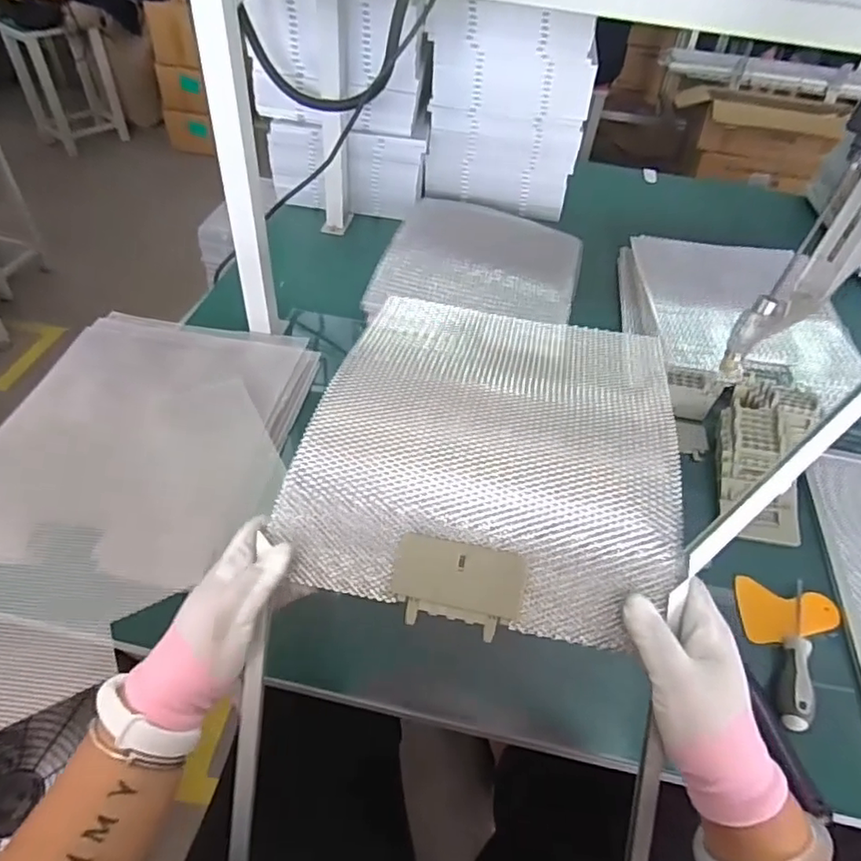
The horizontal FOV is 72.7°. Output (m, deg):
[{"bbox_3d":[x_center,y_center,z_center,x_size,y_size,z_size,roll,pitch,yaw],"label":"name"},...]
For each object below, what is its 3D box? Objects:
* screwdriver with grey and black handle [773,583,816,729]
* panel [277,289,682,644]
[{"bbox_3d":[0.348,0.203,0.552,0.023,0.025,0.156,24,50,16],"label":"screwdriver with grey and black handle"},{"bbox_3d":[0.047,0.007,0.462,0.270,0.049,0.290,12,48,5],"label":"panel"}]

